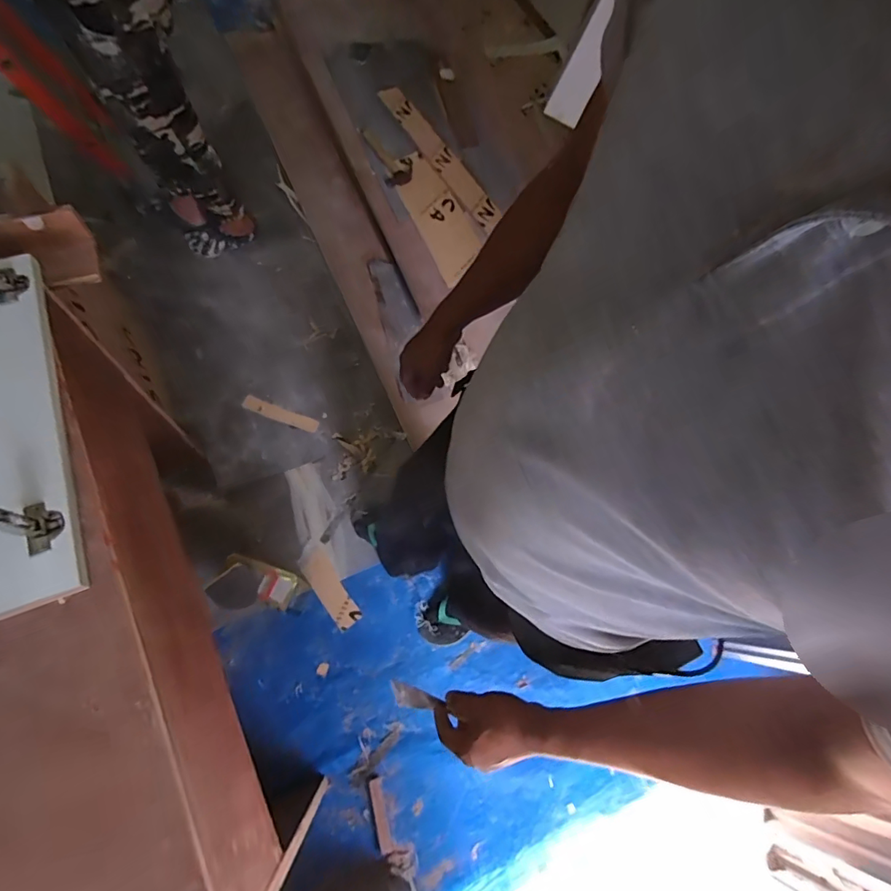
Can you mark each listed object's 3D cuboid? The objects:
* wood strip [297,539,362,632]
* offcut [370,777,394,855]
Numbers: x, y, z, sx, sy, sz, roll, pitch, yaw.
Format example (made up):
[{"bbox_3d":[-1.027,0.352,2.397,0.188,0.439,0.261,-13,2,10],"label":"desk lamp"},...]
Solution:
[{"bbox_3d":[-0.319,0.378,1.308,0.075,0.016,0.242,-31,85,-12],"label":"wood strip"},{"bbox_3d":[-0.149,0.857,1.119,0.028,0.020,0.144,-12,69,-11],"label":"offcut"}]

